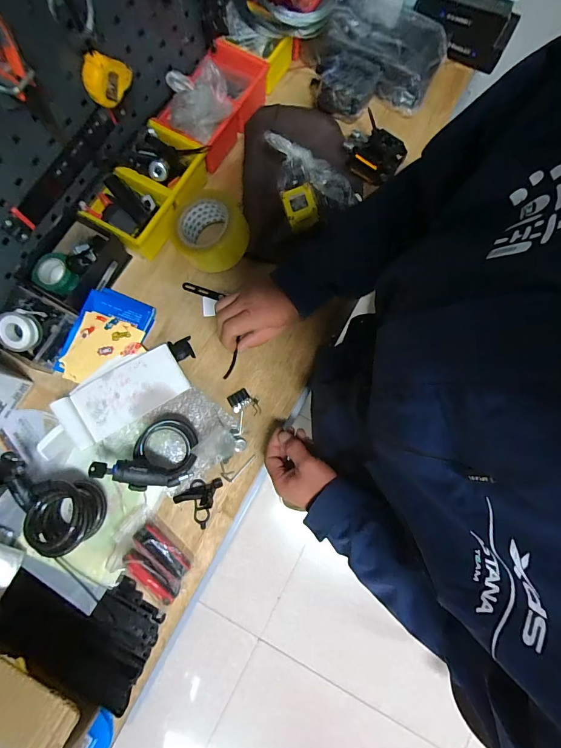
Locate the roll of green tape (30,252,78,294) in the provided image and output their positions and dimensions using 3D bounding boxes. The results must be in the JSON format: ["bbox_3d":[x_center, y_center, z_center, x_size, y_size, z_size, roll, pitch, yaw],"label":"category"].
[{"bbox_3d":[-0.352,-0.157,0.560,0.065,0.029,0.059,34,79,6],"label":"roll of green tape"}]

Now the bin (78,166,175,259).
[{"bbox_3d":[-0.251,-0.273,0.593,0.138,0.060,0.108,30,79,6],"label":"bin"}]

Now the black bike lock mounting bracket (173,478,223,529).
[{"bbox_3d":[-0.128,0.188,0.536,0.057,0.020,0.072,21,78,4],"label":"black bike lock mounting bracket"}]

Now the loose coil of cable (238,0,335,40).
[{"bbox_3d":[0.013,-0.689,0.640,0.186,0.043,0.159,-7,78,-2],"label":"loose coil of cable"}]

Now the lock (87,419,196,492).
[{"bbox_3d":[-0.188,0.113,0.515,0.117,0.062,0.104,19,78,3],"label":"lock"}]

